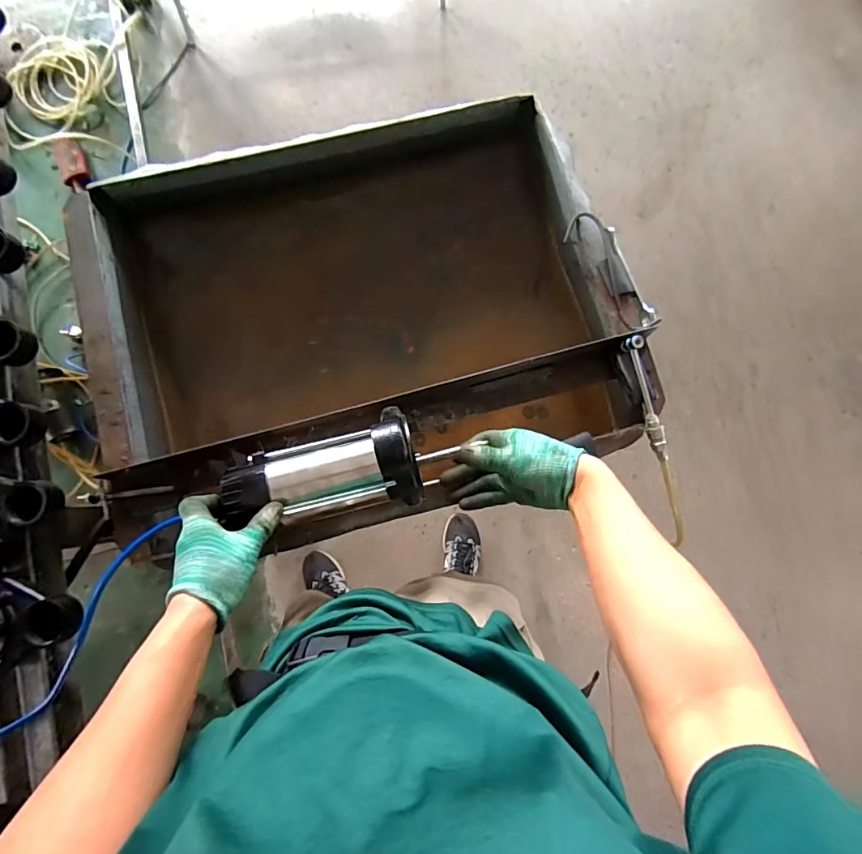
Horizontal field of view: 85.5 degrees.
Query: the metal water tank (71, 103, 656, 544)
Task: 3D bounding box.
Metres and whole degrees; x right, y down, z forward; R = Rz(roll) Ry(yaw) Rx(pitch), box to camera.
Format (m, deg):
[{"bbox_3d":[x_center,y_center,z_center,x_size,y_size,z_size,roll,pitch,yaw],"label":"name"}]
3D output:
[{"bbox_3d":[-0.095,-0.157,0.758,0.763,0.269,0.589,-15,83,-3],"label":"metal water tank"}]

